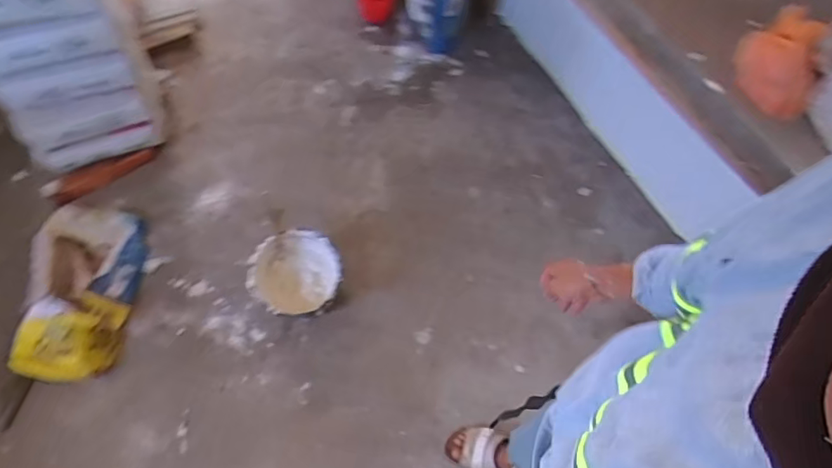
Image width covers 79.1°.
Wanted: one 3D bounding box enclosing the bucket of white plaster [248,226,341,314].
[{"bbox_3d":[-0.343,0.123,1.472,0.246,0.169,0.232,-11,68,-7],"label":"bucket of white plaster"}]

